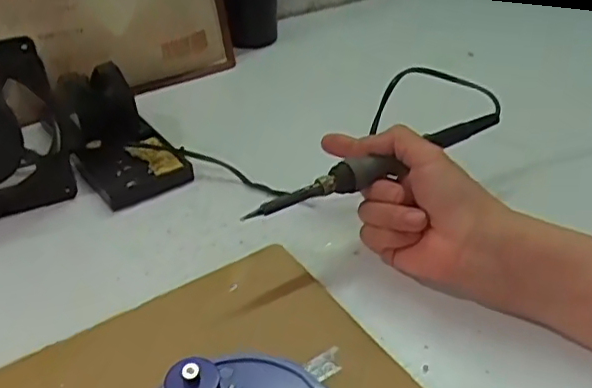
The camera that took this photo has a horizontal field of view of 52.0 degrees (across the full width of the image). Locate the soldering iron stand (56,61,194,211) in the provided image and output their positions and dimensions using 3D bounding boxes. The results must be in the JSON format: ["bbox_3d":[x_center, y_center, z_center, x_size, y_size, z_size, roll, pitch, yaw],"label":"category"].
[{"bbox_3d":[-0.143,-0.056,0.484,0.074,0.059,0.116,-23,43,-28],"label":"soldering iron stand"}]

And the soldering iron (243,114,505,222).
[{"bbox_3d":[0.062,-0.020,0.413,0.211,0.022,0.023,-22,47,-28],"label":"soldering iron"}]

